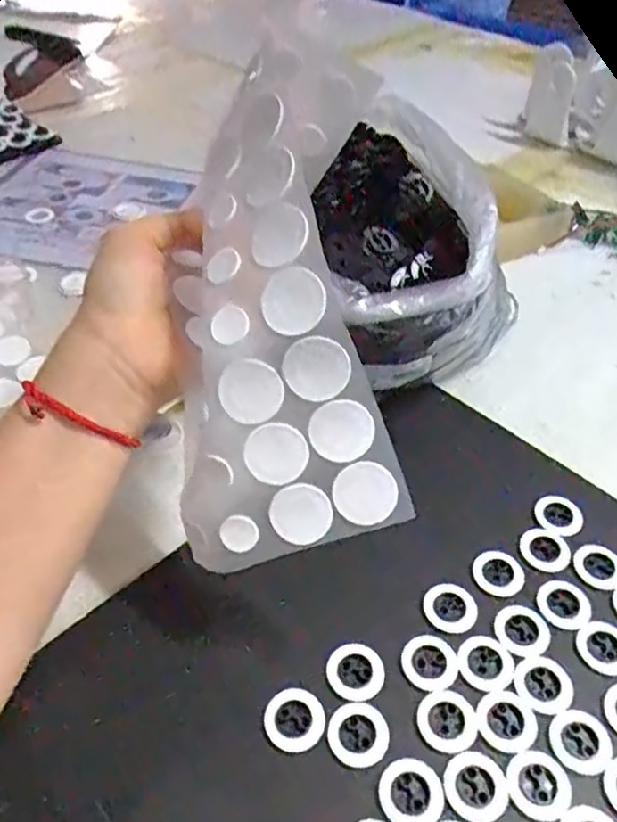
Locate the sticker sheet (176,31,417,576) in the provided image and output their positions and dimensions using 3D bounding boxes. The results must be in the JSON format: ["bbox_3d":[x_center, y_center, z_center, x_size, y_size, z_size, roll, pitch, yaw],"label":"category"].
[{"bbox_3d":[-0.010,-0.043,0.301,0.097,0.054,0.227,0,88,2],"label":"sticker sheet"}]

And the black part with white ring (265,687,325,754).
[{"bbox_3d":[-0.007,0.150,0.320,0.028,0.004,0.028,1,45,-1],"label":"black part with white ring"}]

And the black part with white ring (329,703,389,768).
[{"bbox_3d":[0.024,0.154,0.315,0.028,0.004,0.028,1,45,-1],"label":"black part with white ring"}]

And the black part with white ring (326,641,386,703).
[{"bbox_3d":[0.024,0.133,0.337,0.027,0.005,0.028,1,45,-1],"label":"black part with white ring"}]

